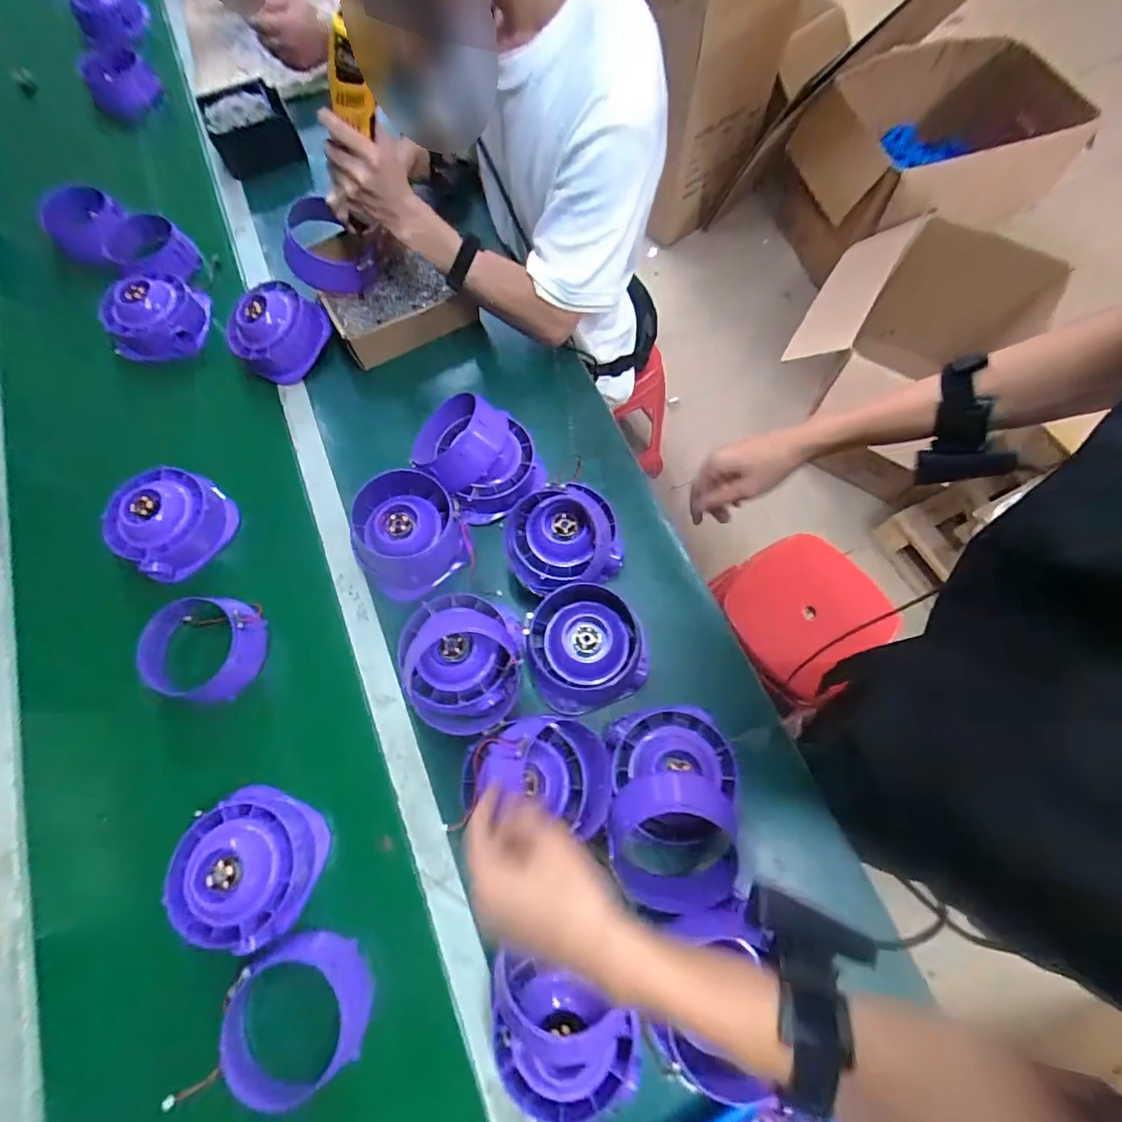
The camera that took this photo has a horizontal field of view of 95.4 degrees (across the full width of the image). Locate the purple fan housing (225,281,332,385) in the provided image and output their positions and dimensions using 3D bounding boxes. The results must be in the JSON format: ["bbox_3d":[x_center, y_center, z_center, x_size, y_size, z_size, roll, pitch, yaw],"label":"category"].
[{"bbox_3d":[-0.415,-0.337,0.755,0.109,0.077,0.132,36,75,13],"label":"purple fan housing"}]

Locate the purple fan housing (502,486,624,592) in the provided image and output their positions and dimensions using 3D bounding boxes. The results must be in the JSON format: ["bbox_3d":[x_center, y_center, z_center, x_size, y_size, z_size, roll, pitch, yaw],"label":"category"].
[{"bbox_3d":[0.001,-0.029,0.632,0.136,0.063,0.122,-15,71,-4],"label":"purple fan housing"}]

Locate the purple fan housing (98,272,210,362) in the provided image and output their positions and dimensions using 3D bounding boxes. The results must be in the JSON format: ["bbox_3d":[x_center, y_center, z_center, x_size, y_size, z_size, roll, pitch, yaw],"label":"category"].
[{"bbox_3d":[-0.636,-0.390,0.796,0.122,0.072,0.128,-15,71,-4],"label":"purple fan housing"}]

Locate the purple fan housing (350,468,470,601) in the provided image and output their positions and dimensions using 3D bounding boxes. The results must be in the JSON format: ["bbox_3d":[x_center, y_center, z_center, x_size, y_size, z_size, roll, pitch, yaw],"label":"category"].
[{"bbox_3d":[-0.191,-0.036,0.634,0.133,0.079,0.136,-22,71,-6],"label":"purple fan housing"}]

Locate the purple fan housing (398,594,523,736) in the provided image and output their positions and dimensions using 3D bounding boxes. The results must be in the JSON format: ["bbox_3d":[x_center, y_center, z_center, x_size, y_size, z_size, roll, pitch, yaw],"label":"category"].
[{"bbox_3d":[-0.113,0.116,0.592,0.140,0.068,0.153,2,71,2],"label":"purple fan housing"}]

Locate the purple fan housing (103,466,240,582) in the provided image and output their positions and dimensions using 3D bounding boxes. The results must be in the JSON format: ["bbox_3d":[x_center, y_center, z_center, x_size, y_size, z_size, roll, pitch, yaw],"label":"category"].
[{"bbox_3d":[-0.512,-0.053,0.665,0.130,0.068,0.135,38,75,13],"label":"purple fan housing"}]

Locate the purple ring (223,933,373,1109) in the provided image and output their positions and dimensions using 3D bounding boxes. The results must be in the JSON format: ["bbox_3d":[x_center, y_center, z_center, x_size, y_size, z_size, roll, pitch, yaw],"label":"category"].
[{"bbox_3d":[-0.256,0.440,0.498,0.123,0.055,0.128,0,70,1],"label":"purple ring"}]

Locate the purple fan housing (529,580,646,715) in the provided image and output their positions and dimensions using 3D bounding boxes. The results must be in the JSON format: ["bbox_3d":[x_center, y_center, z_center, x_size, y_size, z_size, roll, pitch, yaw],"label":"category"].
[{"bbox_3d":[0.029,0.095,0.584,0.132,0.070,0.138,0,70,1],"label":"purple fan housing"}]

